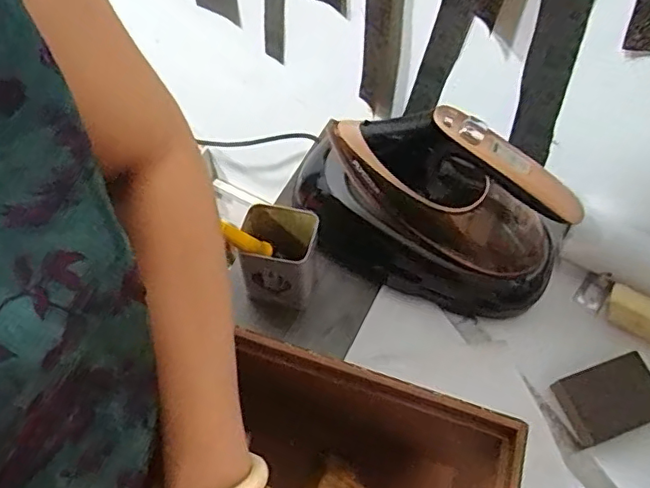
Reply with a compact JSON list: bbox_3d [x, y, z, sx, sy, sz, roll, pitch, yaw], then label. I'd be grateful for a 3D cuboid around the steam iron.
[{"bbox_3d":[0.102,-0.040,0.595,0.305,0.188,0.111,23,63,10],"label":"steam iron"}]

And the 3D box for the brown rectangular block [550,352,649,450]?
[{"bbox_3d":[0.300,0.163,0.601,0.099,0.021,0.070,-16,64,-11],"label":"brown rectangular block"}]

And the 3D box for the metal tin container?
[{"bbox_3d":[-0.049,0.018,0.614,0.077,0.124,0.072,7,62,2],"label":"metal tin container"}]

